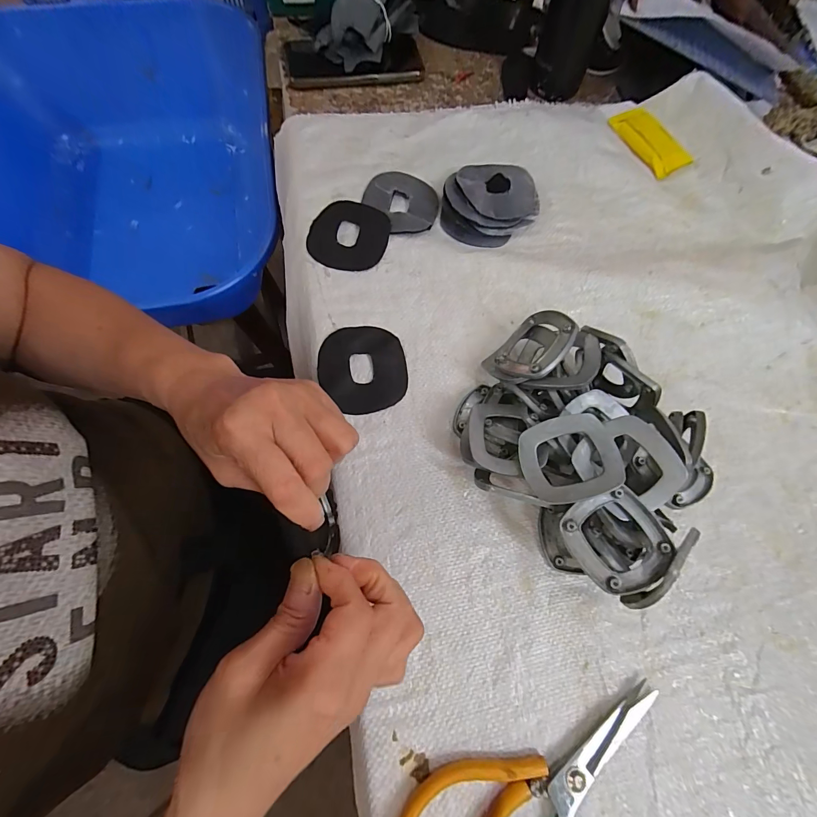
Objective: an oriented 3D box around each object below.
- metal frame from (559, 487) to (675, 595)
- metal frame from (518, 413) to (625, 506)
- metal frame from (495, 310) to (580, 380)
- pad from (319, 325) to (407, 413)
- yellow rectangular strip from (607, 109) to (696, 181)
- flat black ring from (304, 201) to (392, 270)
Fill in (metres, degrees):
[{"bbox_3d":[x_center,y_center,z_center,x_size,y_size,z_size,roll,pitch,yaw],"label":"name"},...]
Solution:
[{"bbox_3d":[0.132,0.084,0.236,0.058,0.011,0.058,-24,70,1],"label":"metal frame"},{"bbox_3d":[0.109,0.034,0.254,0.062,0.008,0.056,-17,64,10],"label":"metal frame"},{"bbox_3d":[0.100,-0.048,0.303,0.063,0.015,0.061,-54,38,-10],"label":"metal frame"},{"bbox_3d":[-0.040,-0.035,0.327,0.074,0.004,0.079,-8,71,-6],"label":"pad"},{"bbox_3d":[0.278,-0.311,0.434,0.058,0.005,0.096,-24,73,-11],"label":"yellow rectangular strip"},{"bbox_3d":[-0.058,-0.172,0.370,0.074,0.006,0.080,1,70,-3],"label":"flat black ring"}]

